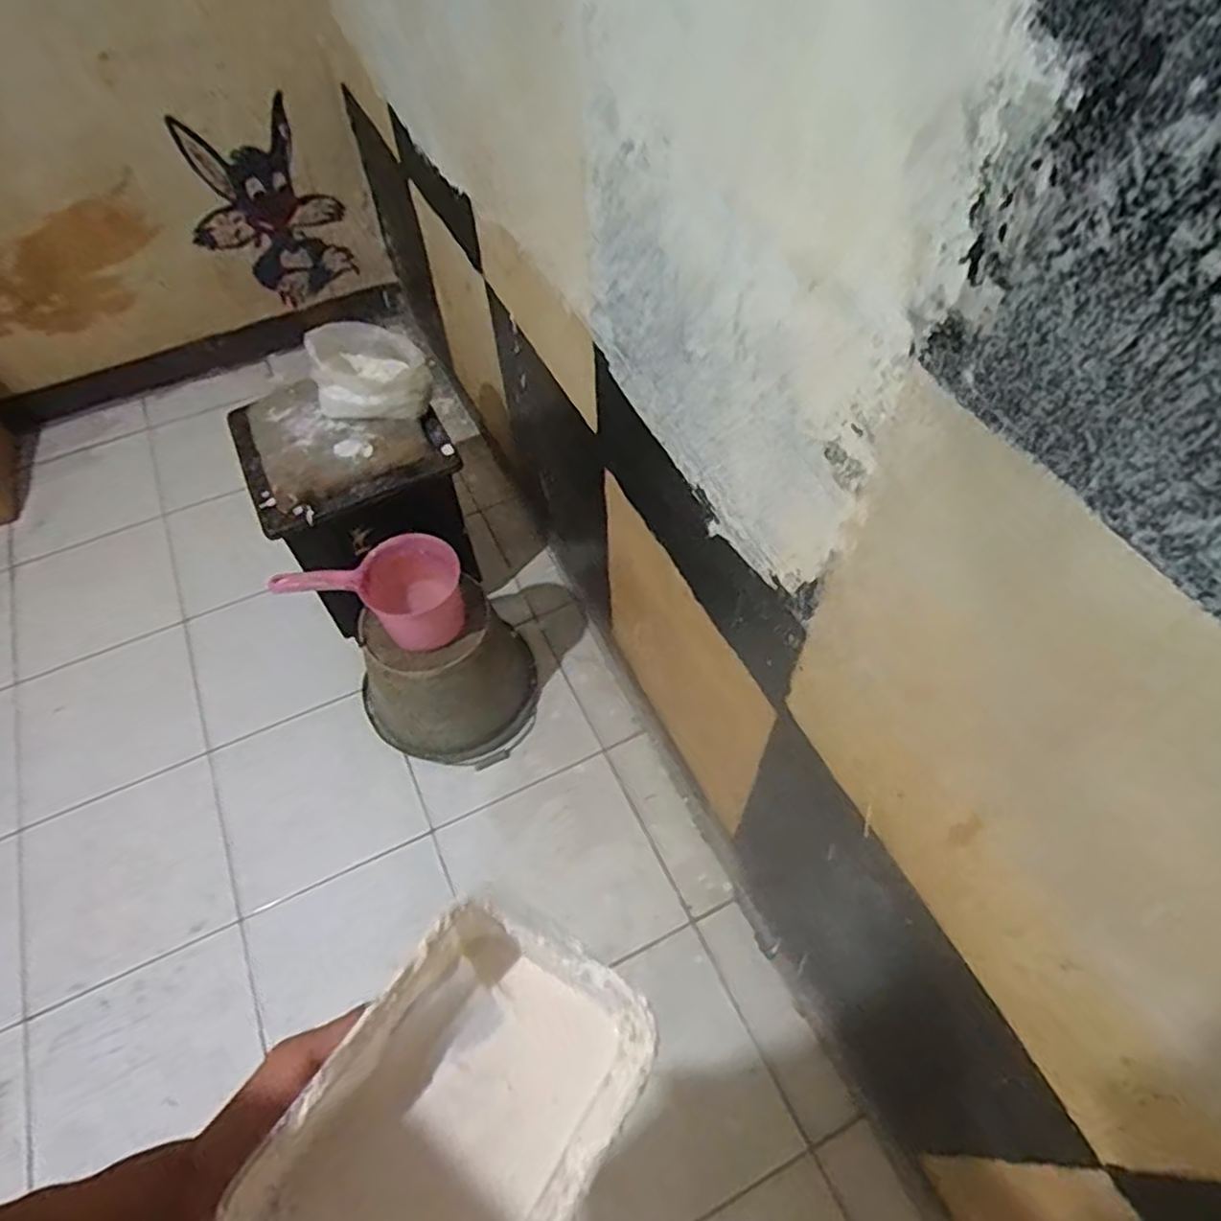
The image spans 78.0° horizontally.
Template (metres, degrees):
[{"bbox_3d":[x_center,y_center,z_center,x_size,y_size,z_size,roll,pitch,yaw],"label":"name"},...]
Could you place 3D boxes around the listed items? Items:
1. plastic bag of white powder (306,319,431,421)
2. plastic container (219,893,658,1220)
[{"bbox_3d":[-0.365,-0.364,1.144,0.166,0.083,0.168,-20,57,-11],"label":"plastic bag of white powder"},{"bbox_3d":[-0.065,0.227,0.331,0.113,0.059,0.169,29,61,20],"label":"plastic container"}]

